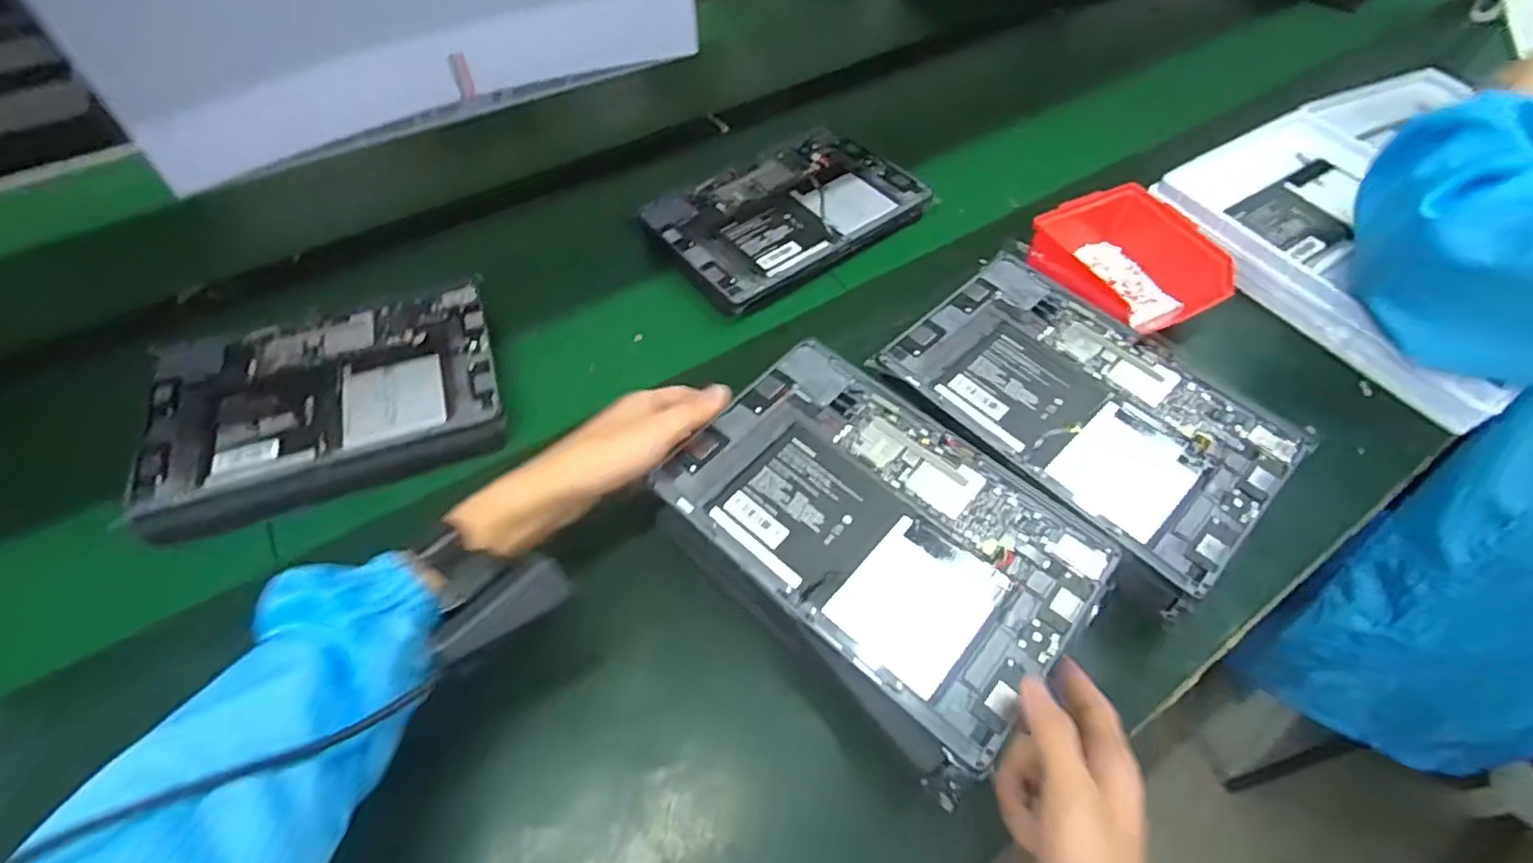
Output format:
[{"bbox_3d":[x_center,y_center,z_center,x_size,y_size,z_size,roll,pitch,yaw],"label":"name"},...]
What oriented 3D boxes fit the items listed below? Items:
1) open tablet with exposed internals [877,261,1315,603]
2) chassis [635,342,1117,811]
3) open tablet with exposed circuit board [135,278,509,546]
[{"bbox_3d":[0.227,-0.022,0.474,0.169,0.016,0.256,-38,63,-23],"label":"open tablet with exposed internals"},{"bbox_3d":[0.065,0.061,0.414,0.251,0.016,0.181,37,63,24],"label":"chassis"},{"bbox_3d":[-0.345,-0.027,0.519,0.248,0.019,0.171,-17,56,-11],"label":"open tablet with exposed circuit board"}]

